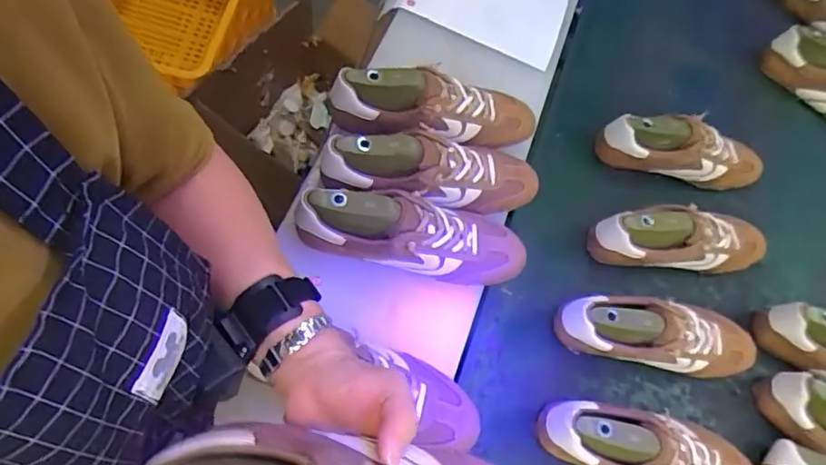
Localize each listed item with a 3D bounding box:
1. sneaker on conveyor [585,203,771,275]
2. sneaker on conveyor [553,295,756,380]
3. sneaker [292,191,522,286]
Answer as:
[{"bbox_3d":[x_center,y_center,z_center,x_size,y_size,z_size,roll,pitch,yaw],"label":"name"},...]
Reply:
[{"bbox_3d":[0.361,0.006,0.752,0.257,0.091,0.079,4,66,-15],"label":"sneaker on conveyor"},{"bbox_3d":[0.302,0.123,0.696,0.261,0.085,0.083,11,66,-14],"label":"sneaker on conveyor"},{"bbox_3d":[0.002,0.002,0.627,0.255,0.087,0.078,12,66,-17],"label":"sneaker"}]

